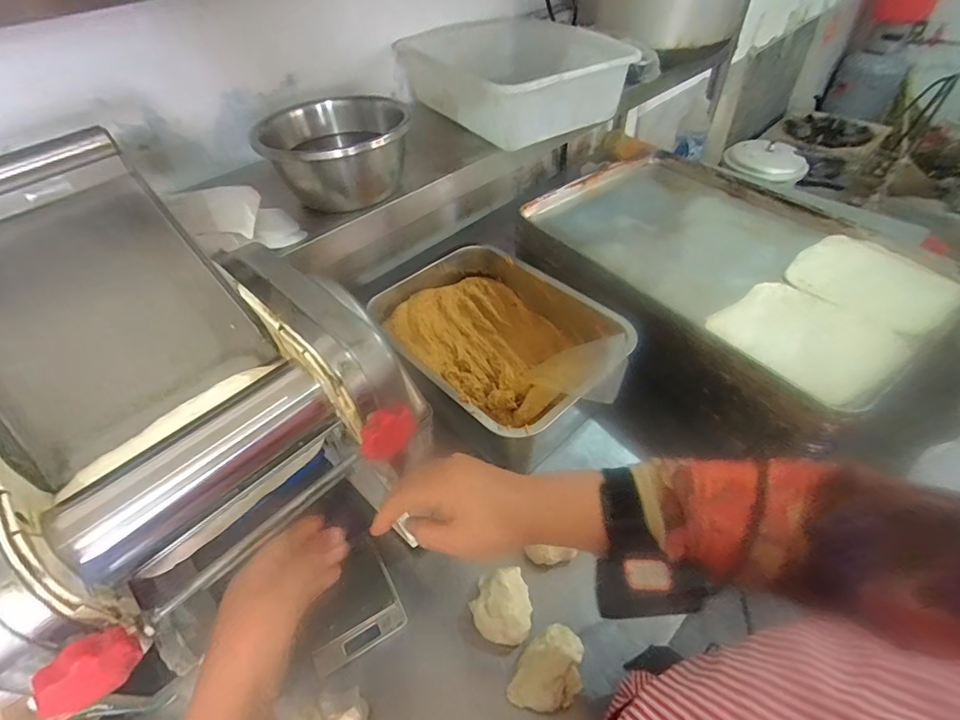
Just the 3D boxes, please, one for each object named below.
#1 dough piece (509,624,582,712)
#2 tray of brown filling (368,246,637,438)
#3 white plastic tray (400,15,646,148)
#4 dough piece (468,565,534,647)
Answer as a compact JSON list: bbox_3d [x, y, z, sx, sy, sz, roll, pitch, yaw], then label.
[{"bbox_3d":[0.073,0.324,0.483,0.062,0.049,0.081,21,52,21],"label":"dough piece"},{"bbox_3d":[0.021,-0.025,0.687,0.255,0.105,0.350,-35,54,-26],"label":"tray of brown filling"},{"bbox_3d":[0.055,-0.461,0.750,0.255,0.104,0.338,-25,50,-19],"label":"white plastic tray"},{"bbox_3d":[0.024,0.282,0.527,0.065,0.046,0.077,-6,47,-2],"label":"dough piece"}]

